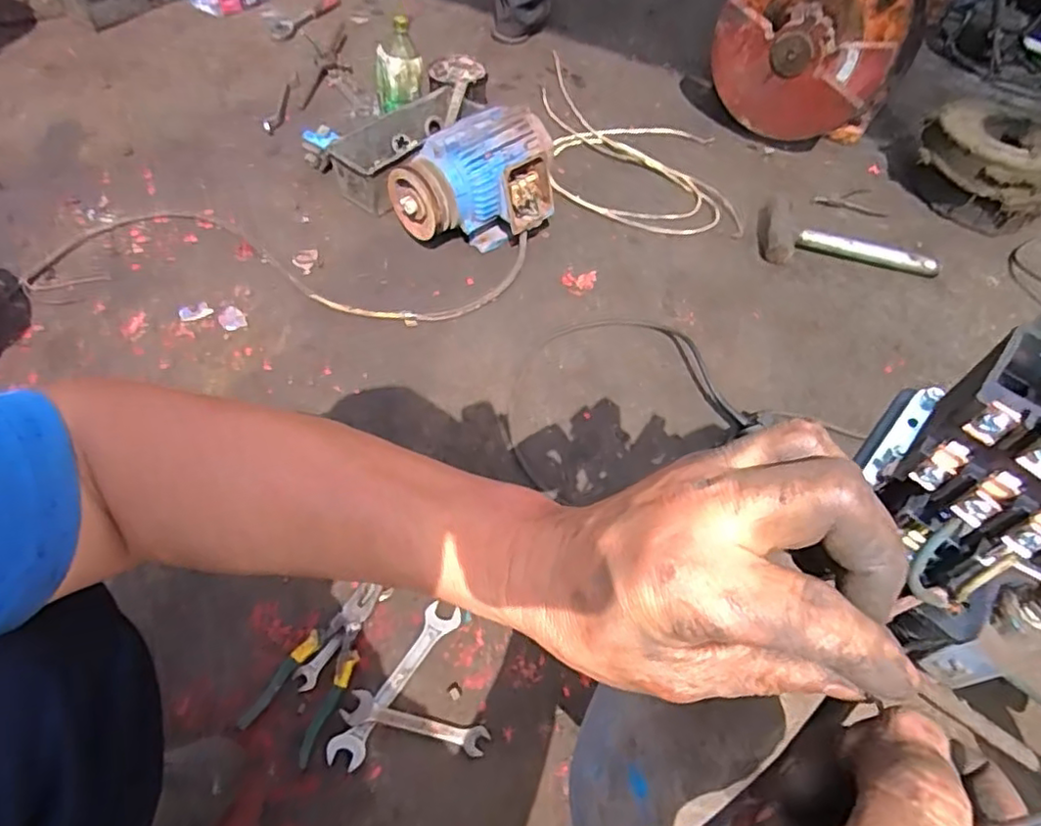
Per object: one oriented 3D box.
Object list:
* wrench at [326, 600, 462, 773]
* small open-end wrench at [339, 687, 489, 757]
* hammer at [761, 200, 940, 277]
[{"bbox_3d":[-0.131,0.285,0.665,0.039,0.009,0.187,28,54,17],"label":"wrench"},{"bbox_3d":[-0.108,0.322,0.642,0.148,0.015,0.032,13,51,6],"label":"small open-end wrench"},{"bbox_3d":[0.621,-0.315,1.174,0.332,0.062,0.150,14,51,6],"label":"hammer"}]

